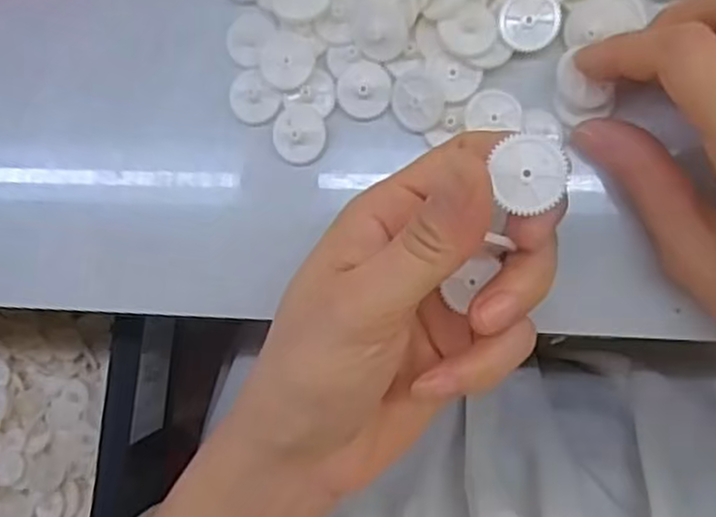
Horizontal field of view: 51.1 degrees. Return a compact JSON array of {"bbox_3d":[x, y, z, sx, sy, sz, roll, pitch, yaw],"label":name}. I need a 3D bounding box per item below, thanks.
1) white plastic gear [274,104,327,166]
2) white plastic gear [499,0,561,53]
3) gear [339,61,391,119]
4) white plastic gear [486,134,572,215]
[{"bbox_3d":[-0.023,-0.048,0.288,0.020,0.004,0.022,6,90,9],"label":"white plastic gear"},{"bbox_3d":[0.062,-0.086,0.271,0.021,0.004,0.021,1,89,9],"label":"white plastic gear"},{"bbox_3d":[0.002,-0.064,0.286,0.021,0.004,0.021,2,89,9],"label":"gear"},{"bbox_3d":[0.047,-0.023,0.200,0.019,0.004,0.020,-3,88,9],"label":"white plastic gear"}]

